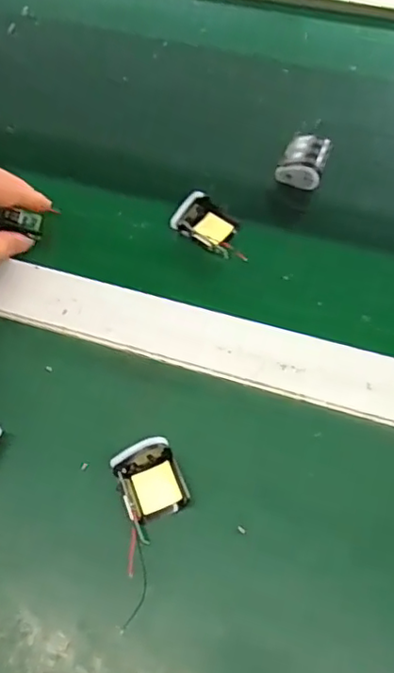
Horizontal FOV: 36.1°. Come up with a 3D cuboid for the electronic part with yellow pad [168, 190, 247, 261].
[{"bbox_3d":[0.017,-0.086,0.471,0.066,0.022,0.040,31,64,19],"label":"electronic part with yellow pad"}]

